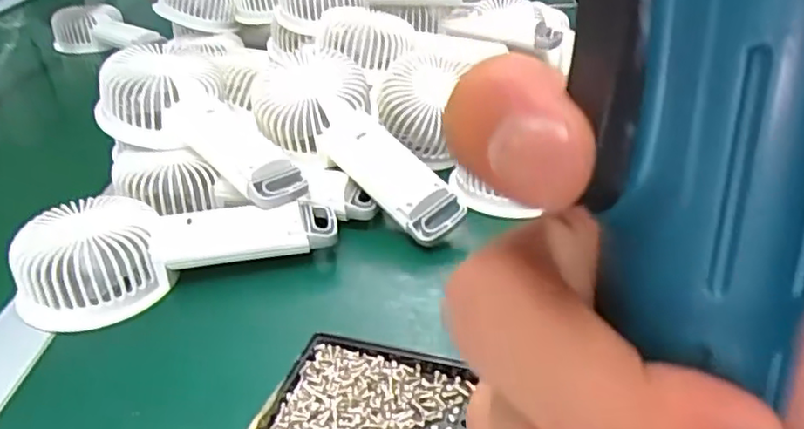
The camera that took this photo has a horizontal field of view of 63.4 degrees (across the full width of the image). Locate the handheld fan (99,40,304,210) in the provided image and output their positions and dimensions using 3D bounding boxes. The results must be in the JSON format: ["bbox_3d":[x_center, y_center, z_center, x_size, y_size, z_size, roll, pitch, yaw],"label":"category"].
[{"bbox_3d":[-0.129,-0.057,0.438,0.168,0.045,0.076,35,45,18],"label":"handheld fan"}]

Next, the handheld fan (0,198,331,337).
[{"bbox_3d":[-0.133,0.013,0.391,0.178,0.044,0.074,-15,34,-18],"label":"handheld fan"}]

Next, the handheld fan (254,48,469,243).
[{"bbox_3d":[-0.033,-0.050,0.445,0.084,0.044,0.190,-29,64,-35],"label":"handheld fan"}]

